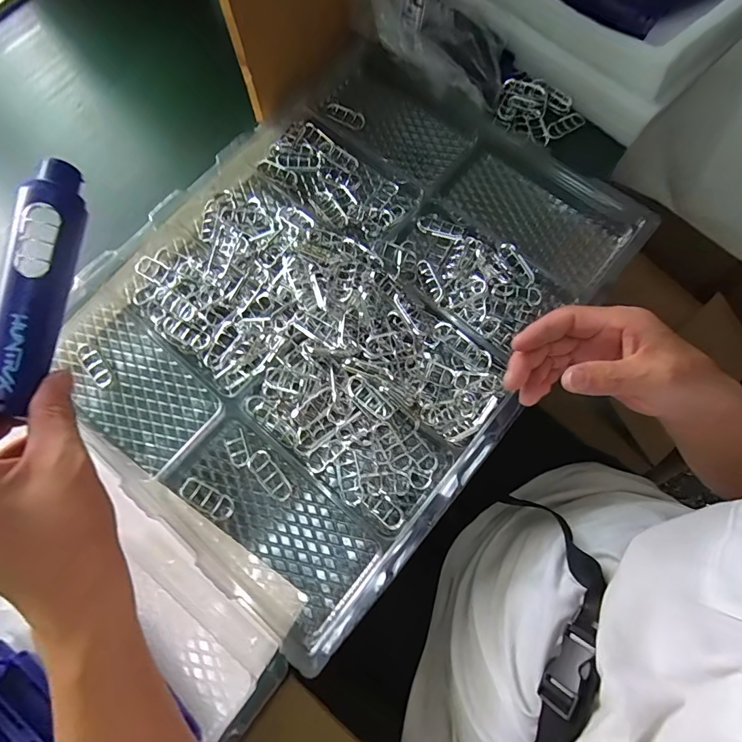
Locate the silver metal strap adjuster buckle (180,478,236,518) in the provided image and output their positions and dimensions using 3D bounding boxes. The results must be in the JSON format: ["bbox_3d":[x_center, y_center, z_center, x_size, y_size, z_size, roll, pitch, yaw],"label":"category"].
[{"bbox_3d":[-0.153,0.120,0.392,0.056,0.008,0.023,26,77,7],"label":"silver metal strap adjuster buckle"}]

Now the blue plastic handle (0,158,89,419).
[{"bbox_3d":[-0.212,-0.057,0.266,0.025,0.026,0.168,1,75,0],"label":"blue plastic handle"}]

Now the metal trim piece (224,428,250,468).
[{"bbox_3d":[-0.130,0.075,0.404,0.019,0.004,0.035,-16,76,-4],"label":"metal trim piece"}]

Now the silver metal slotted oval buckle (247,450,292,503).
[{"bbox_3d":[-0.096,0.099,0.398,0.024,0.006,0.054,-45,81,3],"label":"silver metal slotted oval buckle"}]

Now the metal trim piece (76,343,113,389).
[{"bbox_3d":[-0.284,-0.008,0.429,0.019,0.004,0.058,-40,79,-9],"label":"metal trim piece"}]

